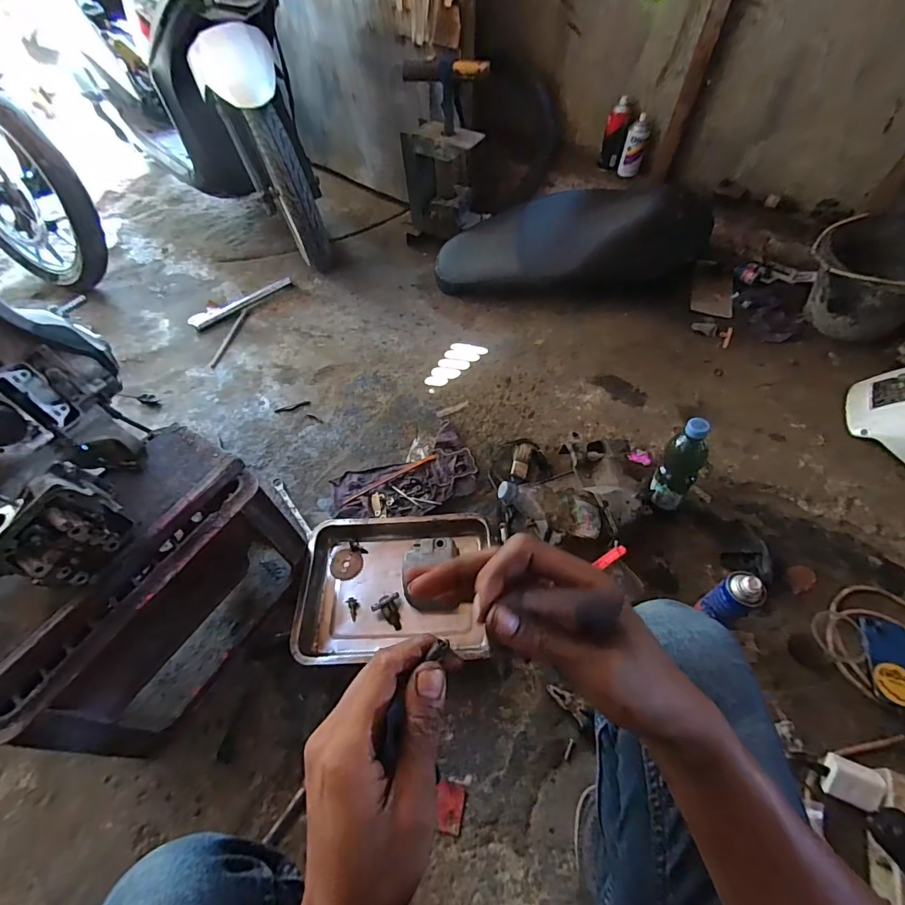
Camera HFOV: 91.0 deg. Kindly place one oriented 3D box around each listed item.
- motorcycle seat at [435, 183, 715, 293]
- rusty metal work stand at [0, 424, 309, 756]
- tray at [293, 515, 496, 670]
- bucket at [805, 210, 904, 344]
[{"bbox_3d":[0.318,-0.605,1.274,0.746,0.242,0.190,9,55,13],"label":"motorcycle seat"},{"bbox_3d":[-0.479,0.217,0.719,0.247,0.289,0.411,24,59,23],"label":"rusty metal work stand"},{"bbox_3d":[-0.099,0.239,0.814,0.348,0.050,0.257,-3,56,-1],"label":"tray"},{"bbox_3d":[1.010,-0.412,1.079,0.292,0.217,0.279,0,56,1],"label":"bucket"}]

